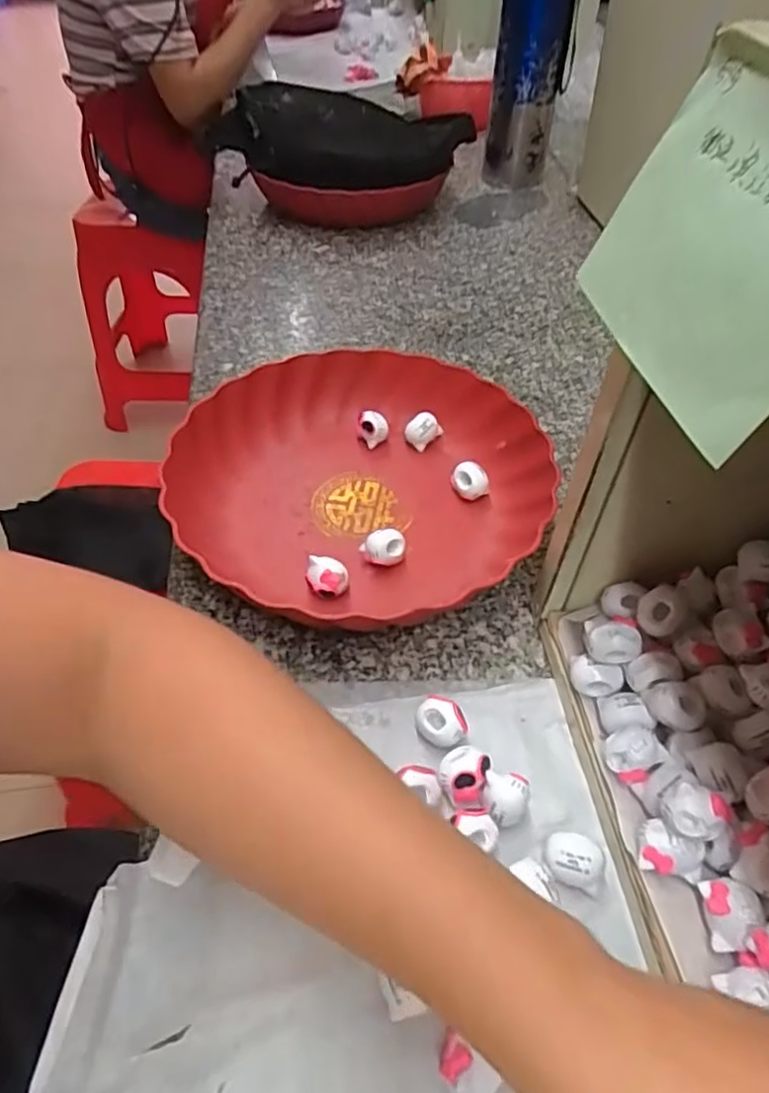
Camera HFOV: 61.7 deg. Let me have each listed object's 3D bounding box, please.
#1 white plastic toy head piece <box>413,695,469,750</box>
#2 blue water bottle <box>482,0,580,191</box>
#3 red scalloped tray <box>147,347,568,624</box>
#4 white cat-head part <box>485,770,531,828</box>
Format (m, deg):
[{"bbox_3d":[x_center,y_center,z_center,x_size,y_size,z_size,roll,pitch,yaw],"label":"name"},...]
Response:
[{"bbox_3d":[0.029,0.090,0.326,0.026,0.023,0.021,15,50,11],"label":"white plastic toy head piece"},{"bbox_3d":[0.175,-0.575,0.755,0.089,0.268,0.082,11,49,8],"label":"blue water bottle"},{"bbox_3d":[-0.014,-0.044,0.426,0.239,0.045,0.236,-33,57,-27],"label":"red scalloped tray"},{"bbox_3d":[0.058,0.120,0.299,0.022,0.025,0.021,2,48,0],"label":"white cat-head part"}]

